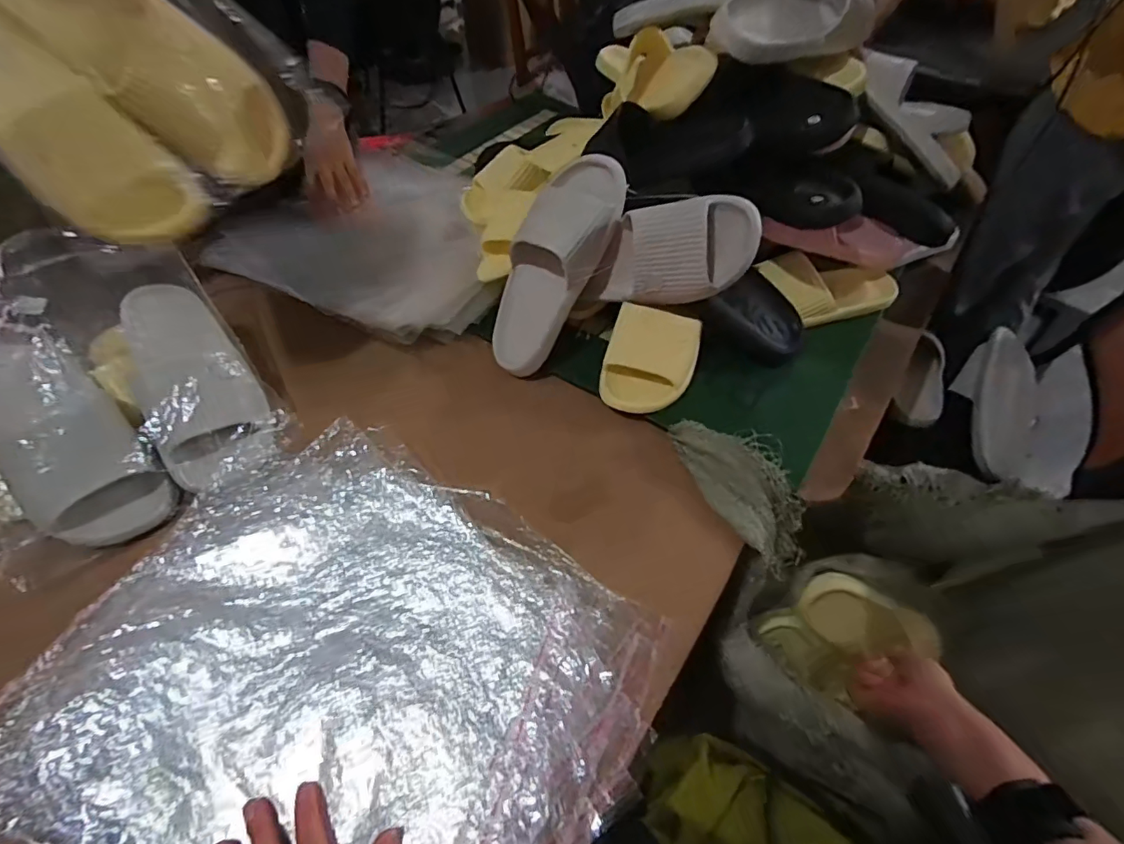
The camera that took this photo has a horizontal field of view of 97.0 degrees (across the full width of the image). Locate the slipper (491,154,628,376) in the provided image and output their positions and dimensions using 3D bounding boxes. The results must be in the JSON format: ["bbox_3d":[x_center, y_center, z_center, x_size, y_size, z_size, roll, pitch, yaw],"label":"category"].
[{"bbox_3d":[-0.017,-0.183,0.590,0.100,0.266,0.068,38,22,25],"label":"slipper"}]

